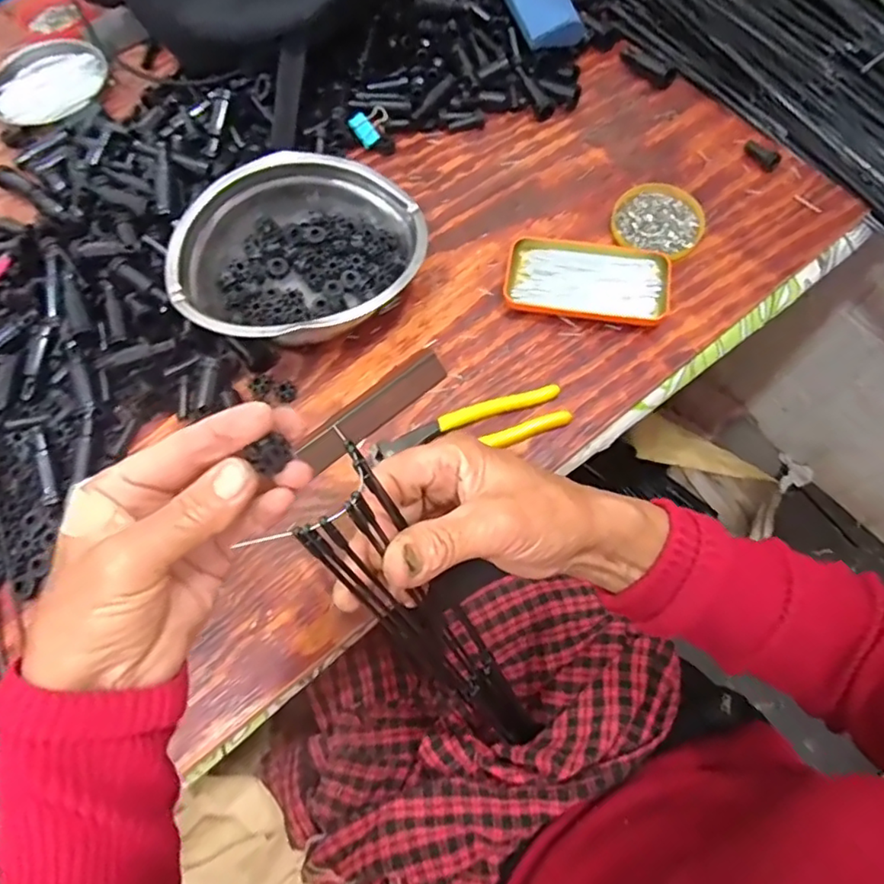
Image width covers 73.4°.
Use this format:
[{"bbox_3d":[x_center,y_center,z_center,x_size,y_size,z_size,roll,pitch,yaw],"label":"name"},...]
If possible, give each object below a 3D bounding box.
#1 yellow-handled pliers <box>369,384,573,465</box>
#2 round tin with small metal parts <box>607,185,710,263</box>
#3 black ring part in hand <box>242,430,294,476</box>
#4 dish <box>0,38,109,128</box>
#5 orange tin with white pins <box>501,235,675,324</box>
[{"bbox_3d":[0.024,-0.008,0.492,0.164,0.014,0.038,-18,68,-4],"label":"yellow-handled pliers"},{"bbox_3d":[0.204,-0.208,0.563,0.083,0.012,0.080,-1,68,3],"label":"round tin with small metal parts"},{"bbox_3d":[-0.075,0.004,0.259,0.015,0.015,0.008,-38,49,-15],"label":"black ring part in hand"},{"bbox_3d":[-0.452,-0.403,0.676,0.134,0.033,0.131,-1,68,3],"label":"dish"},{"bbox_3d":[0.131,-0.147,0.538,0.143,0.019,0.078,8,69,6],"label":"orange tin with white pins"}]

